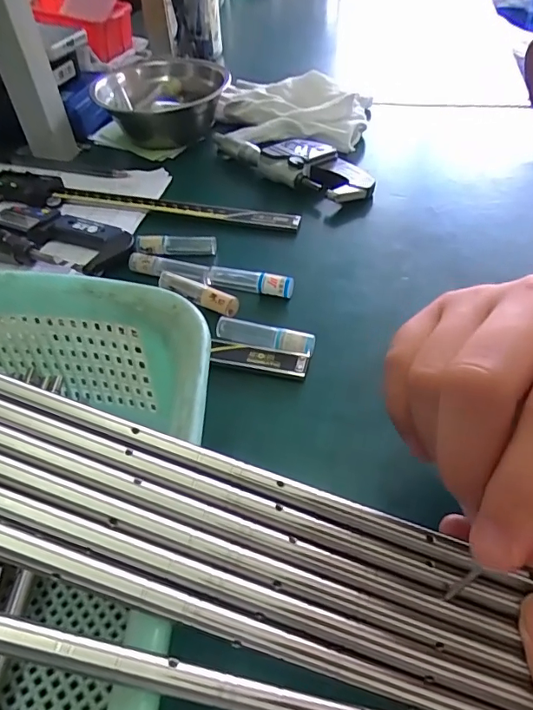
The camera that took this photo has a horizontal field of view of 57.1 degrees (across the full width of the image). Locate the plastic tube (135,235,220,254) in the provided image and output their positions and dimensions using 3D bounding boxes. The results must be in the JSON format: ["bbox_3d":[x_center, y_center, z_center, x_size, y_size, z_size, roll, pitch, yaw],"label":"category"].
[{"bbox_3d":[-0.065,-0.079,0.351,0.056,0.008,0.013,3,47,6],"label":"plastic tube"}]

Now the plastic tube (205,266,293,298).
[{"bbox_3d":[-0.011,-0.049,0.324,0.059,0.013,0.012,12,49,13],"label":"plastic tube"}]

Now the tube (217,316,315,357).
[{"bbox_3d":[-0.002,-0.011,0.289,0.060,0.009,0.014,12,49,14],"label":"tube"}]

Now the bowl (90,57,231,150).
[{"bbox_3d":[-0.098,-0.240,0.470,0.106,0.050,0.104,0,49,1],"label":"bowl"}]

